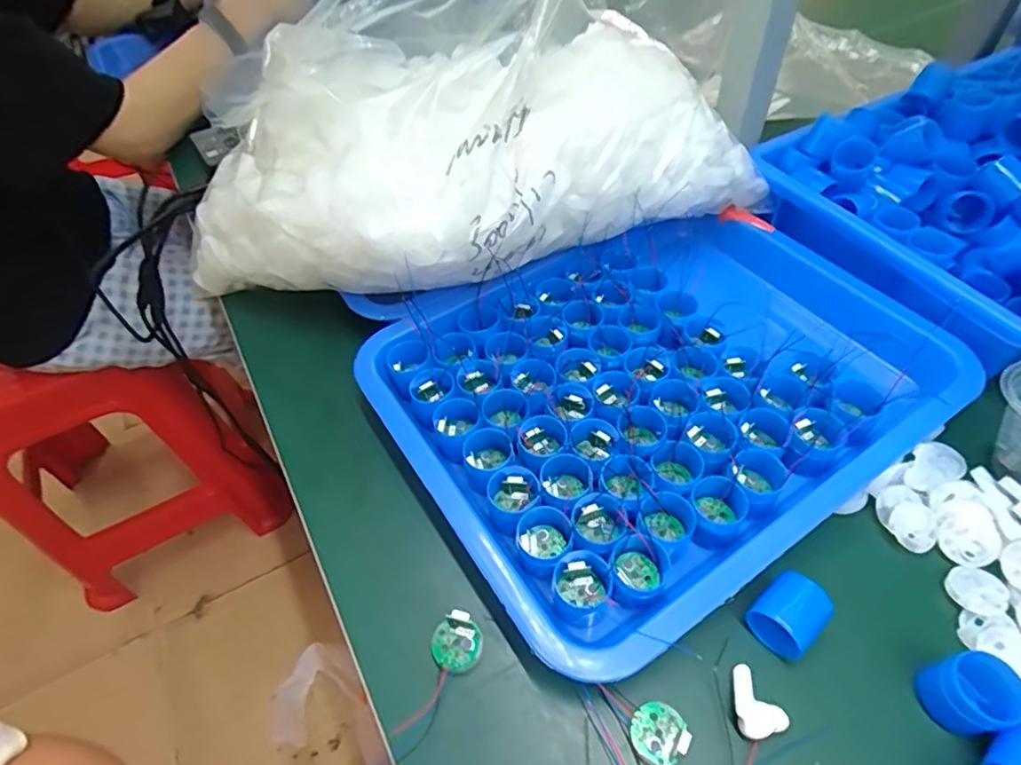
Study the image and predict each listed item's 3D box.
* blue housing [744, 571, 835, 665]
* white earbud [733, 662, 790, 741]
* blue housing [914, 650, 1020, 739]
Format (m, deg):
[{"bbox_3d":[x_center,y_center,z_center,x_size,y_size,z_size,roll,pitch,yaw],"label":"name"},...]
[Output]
[{"bbox_3d":[0.137,0.116,0.287,0.035,0.024,0.028,-35,57,-22],"label":"blue housing"},{"bbox_3d":[0.112,0.149,0.270,0.022,0.011,0.029,-17,52,-10],"label":"white earbud"},{"bbox_3d":[0.205,0.140,0.259,0.027,0.031,0.029,-2,51,3],"label":"blue housing"}]

